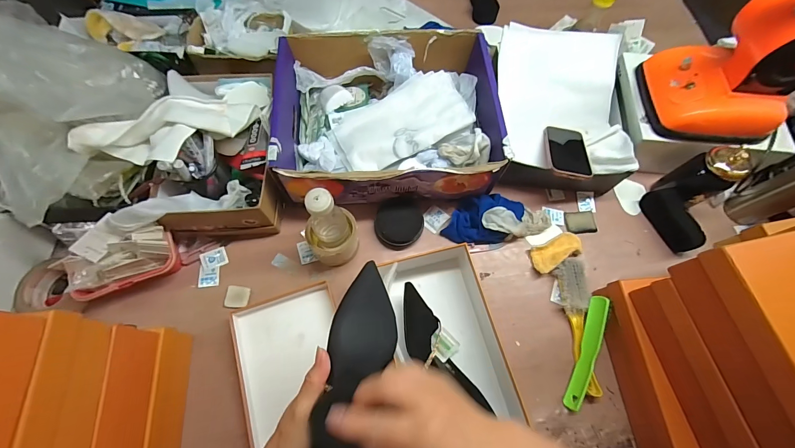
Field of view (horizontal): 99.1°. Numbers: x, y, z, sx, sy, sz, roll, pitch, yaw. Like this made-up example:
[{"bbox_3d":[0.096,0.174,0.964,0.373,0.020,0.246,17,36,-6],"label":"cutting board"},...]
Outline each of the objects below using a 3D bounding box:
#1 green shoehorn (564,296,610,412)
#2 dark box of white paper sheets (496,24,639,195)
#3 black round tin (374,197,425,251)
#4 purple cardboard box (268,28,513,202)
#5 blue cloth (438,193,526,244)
[{"bbox_3d":[0.319,0.214,0.566,0.023,0.037,0.188,19,84,5],"label":"green shoehorn"},{"bbox_3d":[0.320,-0.228,0.702,0.249,0.126,0.344,4,69,-1],"label":"dark box of white paper sheets"},{"bbox_3d":[0.003,-0.005,0.651,0.090,0.035,0.098,1,69,-2],"label":"black round tin"},{"bbox_3d":[-0.022,-0.211,0.670,0.399,0.128,0.329,-4,69,-4],"label":"purple cardboard box"},{"bbox_3d":[0.171,-0.010,0.656,0.160,0.046,0.091,0,69,-2],"label":"blue cloth"}]

